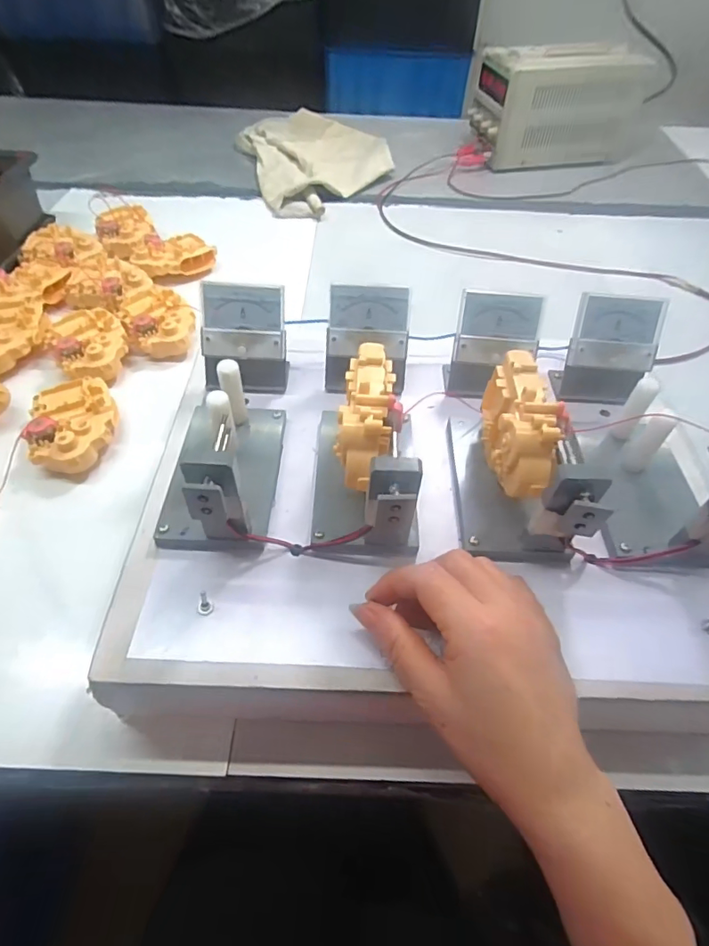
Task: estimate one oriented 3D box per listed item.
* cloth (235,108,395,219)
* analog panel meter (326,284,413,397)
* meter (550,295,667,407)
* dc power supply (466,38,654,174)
[{"bbox_3d":[-0.069,-0.571,0.900,0.251,0.031,0.436,-15,53,-14],"label":"cloth"},{"bbox_3d":[0.011,-0.105,0.399,0.063,0.069,0.046,4,51,1],"label":"analog panel meter"},{"bbox_3d":[0.205,-0.097,0.403,0.067,0.075,0.047,6,51,2],"label":"meter"},{"bbox_3d":[0.361,-0.654,0.901,0.286,0.159,0.107,-8,52,-9],"label":"dc power supply"}]

